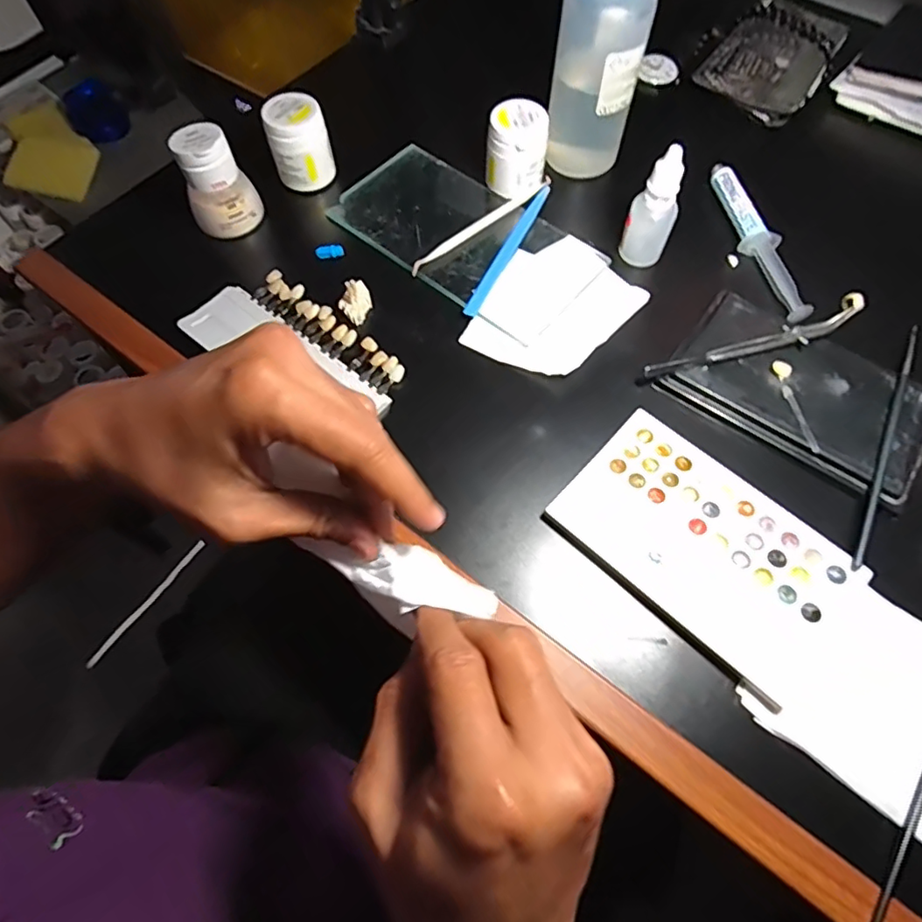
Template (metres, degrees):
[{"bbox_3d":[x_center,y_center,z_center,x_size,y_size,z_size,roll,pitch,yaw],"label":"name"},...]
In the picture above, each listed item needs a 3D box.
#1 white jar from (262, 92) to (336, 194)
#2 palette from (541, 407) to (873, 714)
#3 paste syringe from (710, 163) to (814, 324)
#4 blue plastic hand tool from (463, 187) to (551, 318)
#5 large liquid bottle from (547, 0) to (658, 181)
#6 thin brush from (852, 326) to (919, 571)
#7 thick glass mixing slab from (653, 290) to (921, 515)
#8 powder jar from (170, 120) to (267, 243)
[{"bbox_3d":[-0.123,-0.245,0.429,0.044,0.053,0.041,-8,67,-1],"label":"white jar"},{"bbox_3d":[0.134,0.046,0.310,0.150,0.005,0.093,40,74,17],"label":"palette"},{"bbox_3d":[0.218,-0.162,0.409,0.025,0.015,0.145,-14,67,-4],"label":"paste syringe"},{"bbox_3d":[0.037,-0.158,0.411,0.009,0.008,0.138,25,70,12],"label":"blue plastic hand tool"},{"bbox_3d":[0.096,-0.281,0.389,0.058,0.148,0.049,6,67,5],"label":"large liquid bottle"},{"bbox_3d":[0.253,-0.014,0.327,0.006,0.009,0.173,26,70,13],"label":"thin brush"},{"bbox_3d":[0.215,-0.045,0.350,0.150,0.015,0.088,34,72,15],"label":"thick glass mixing slab"},{"bbox_3d":[-0.181,-0.203,0.406,0.046,0.067,0.041,-35,70,-12],"label":"powder jar"}]

